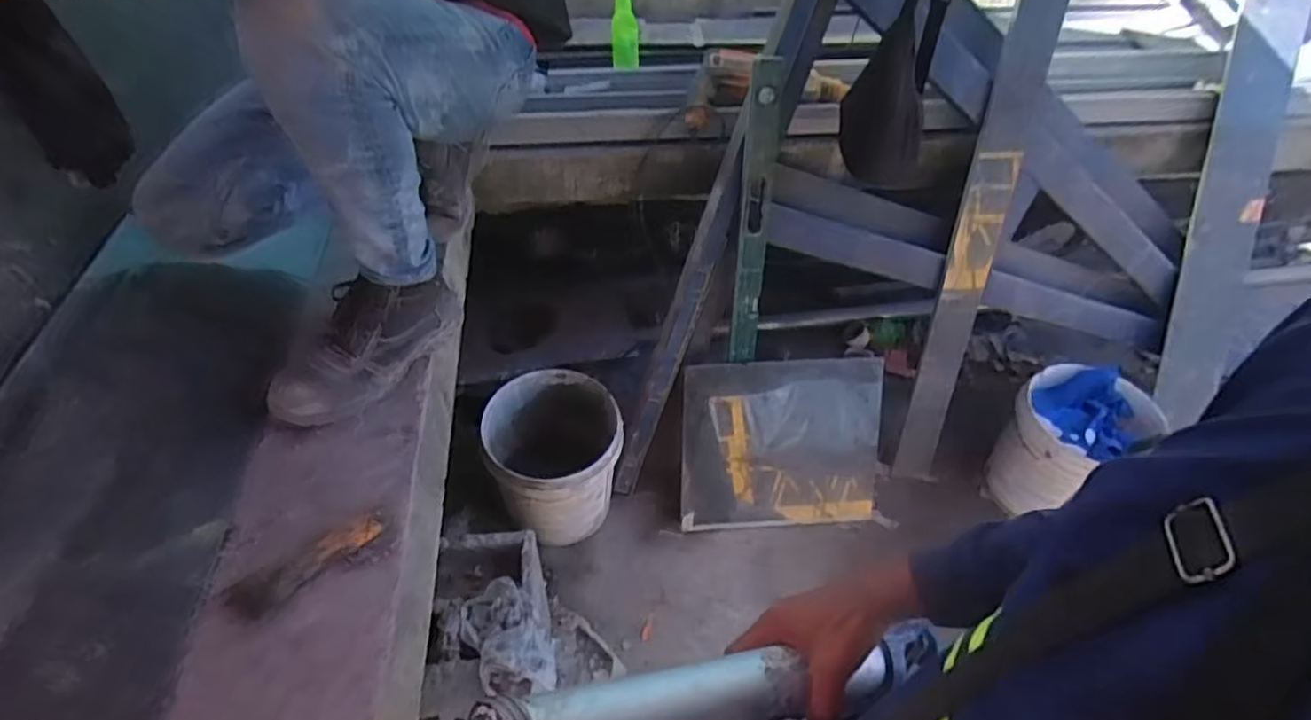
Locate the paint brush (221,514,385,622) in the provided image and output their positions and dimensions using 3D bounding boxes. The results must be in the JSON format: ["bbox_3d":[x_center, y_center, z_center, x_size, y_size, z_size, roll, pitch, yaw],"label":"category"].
[{"bbox_3d":[-0.377,0.220,0.722,0.162,0.023,0.038,-31,55,-28],"label":"paint brush"}]

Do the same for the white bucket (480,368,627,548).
[{"bbox_3d":[-0.223,0.228,1.516,0.285,0.270,0.289,1,46,-1],"label":"white bucket"}]

